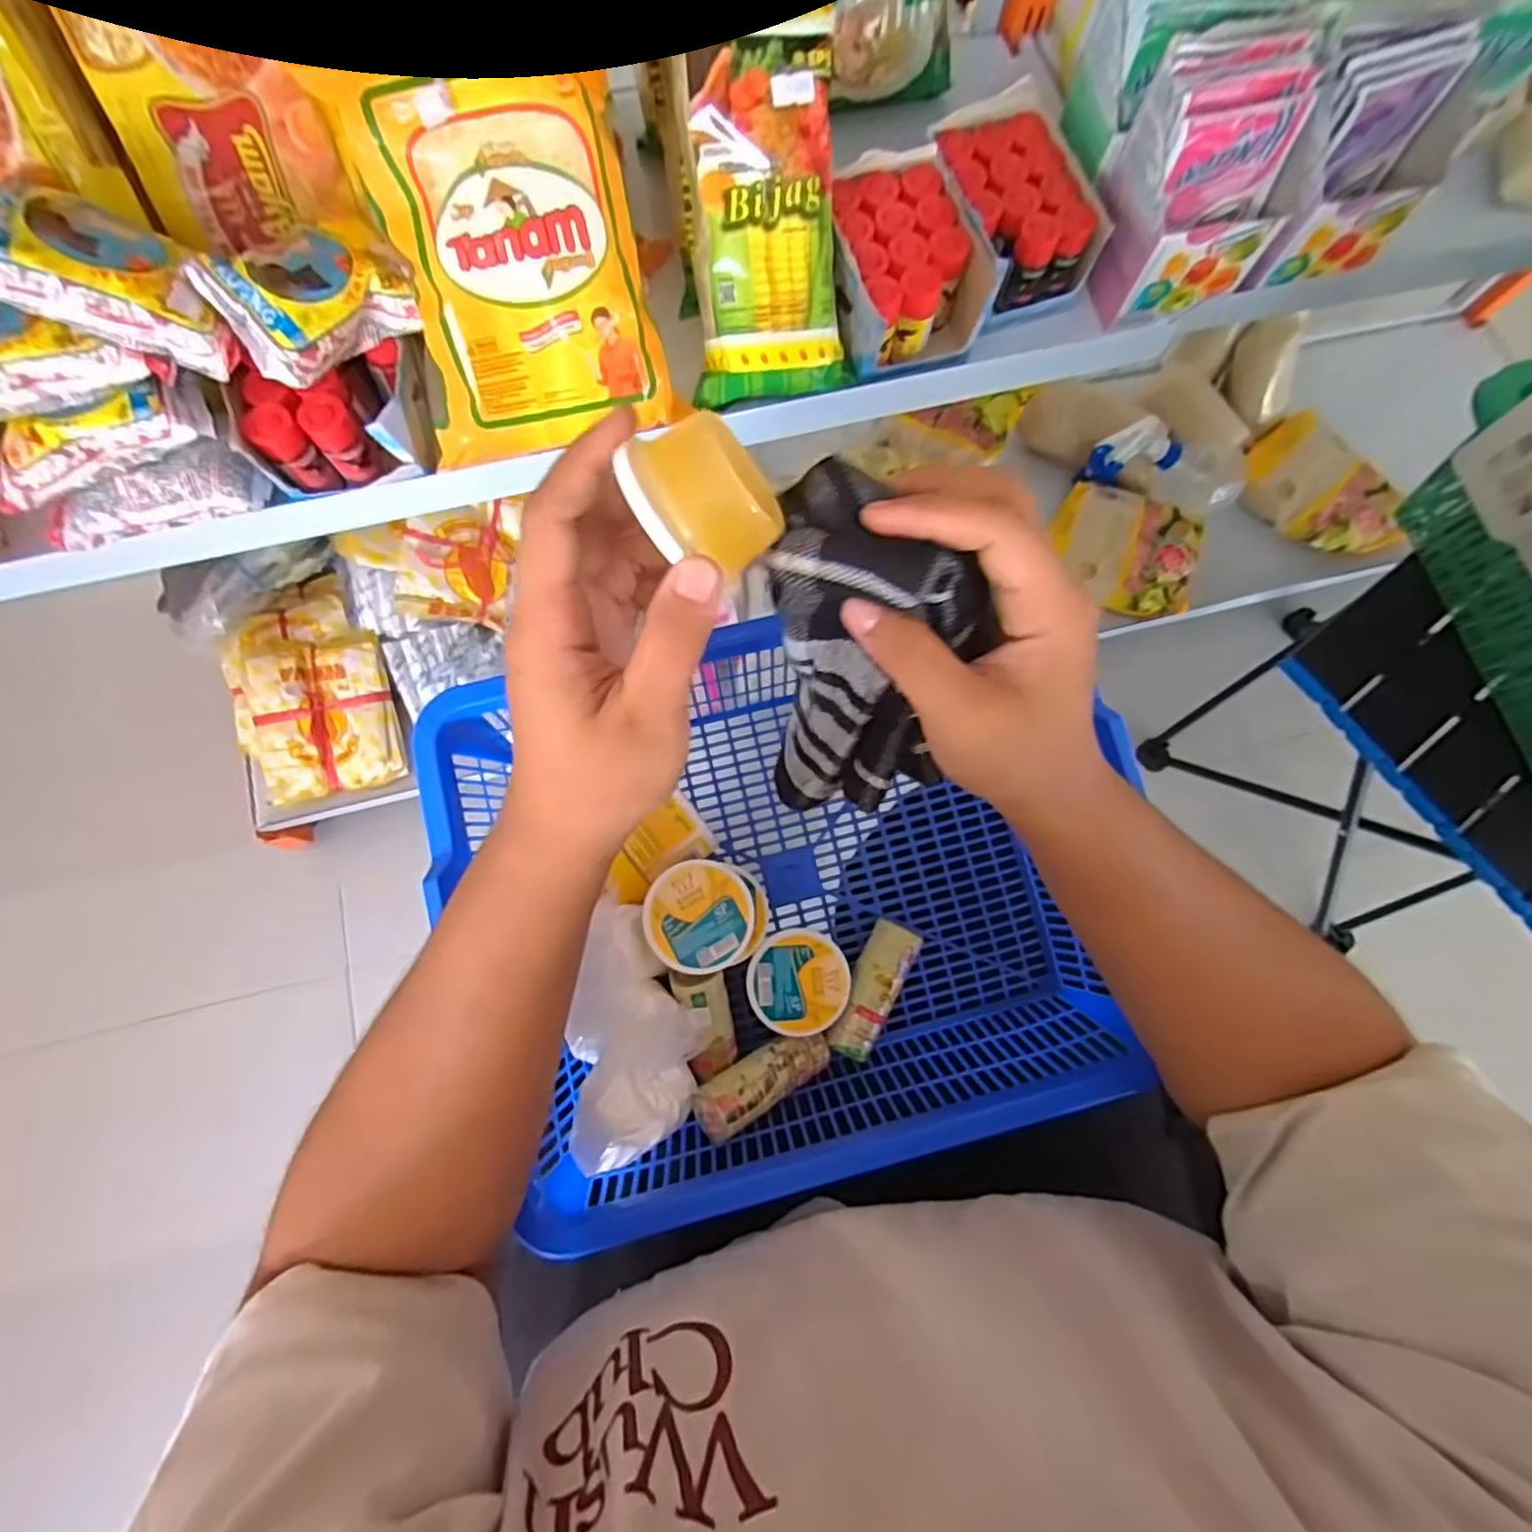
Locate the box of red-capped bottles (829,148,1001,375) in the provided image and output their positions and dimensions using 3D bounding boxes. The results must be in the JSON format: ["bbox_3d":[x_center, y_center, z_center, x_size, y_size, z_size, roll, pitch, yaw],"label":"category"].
[{"bbox_3d":[0.080,-0.304,0.425,0.084,0.051,0.110,-19,77,-6],"label":"box of red-capped bottles"}]

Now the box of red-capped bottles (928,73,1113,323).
[{"bbox_3d":[0.153,-0.350,0.435,0.079,0.051,0.112,-19,77,-6],"label":"box of red-capped bottles"}]

